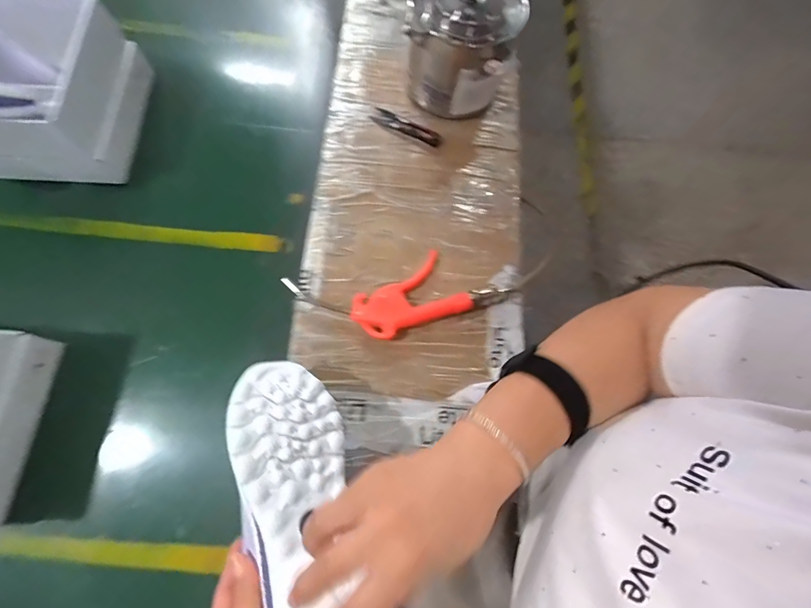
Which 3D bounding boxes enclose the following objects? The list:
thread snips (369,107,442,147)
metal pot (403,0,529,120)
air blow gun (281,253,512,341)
[{"bbox_3d":[0.001,-0.243,0.516,0.099,0.005,0.024,27,73,6],"label":"thread snips"},{"bbox_3d":[0.071,-0.327,0.481,0.133,0.124,0.113,22,73,5],"label":"metal pot"},{"bbox_3d":[-0.005,-0.011,0.433,0.240,0.021,0.089,-14,73,-7],"label":"air blow gun"}]

